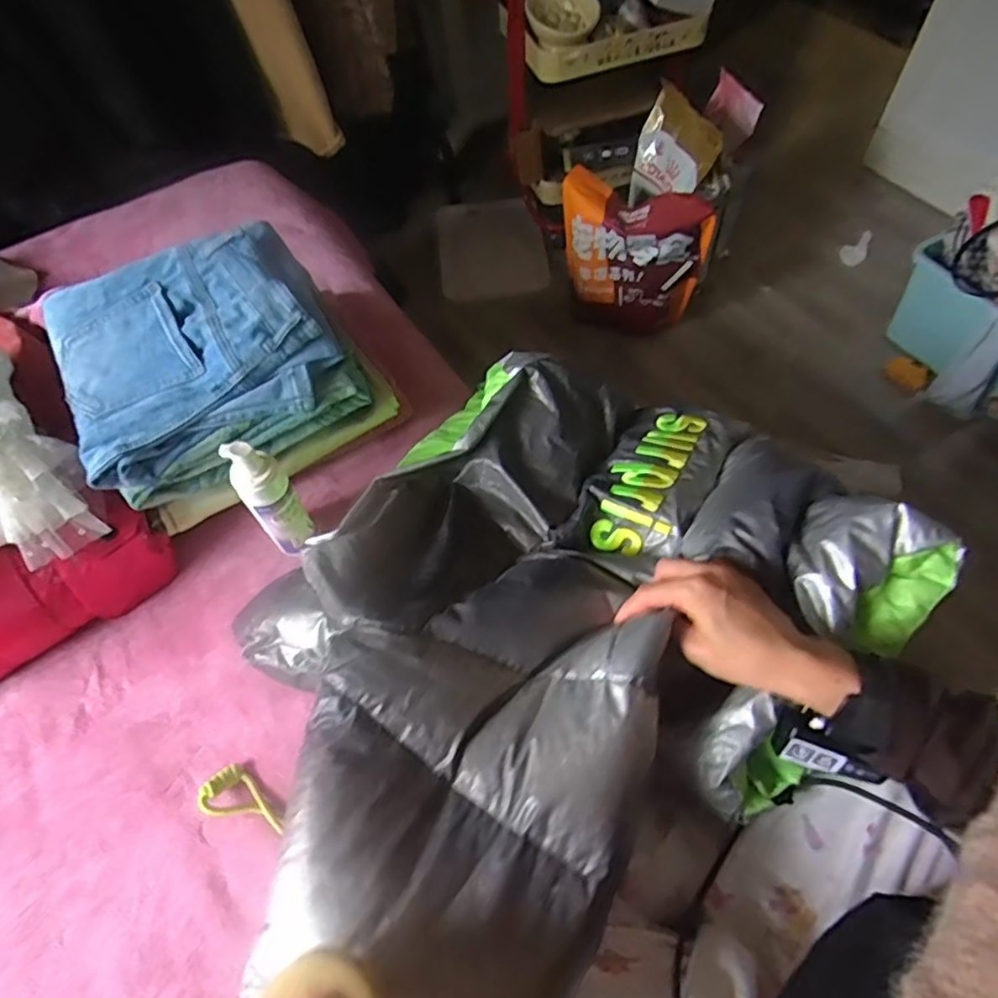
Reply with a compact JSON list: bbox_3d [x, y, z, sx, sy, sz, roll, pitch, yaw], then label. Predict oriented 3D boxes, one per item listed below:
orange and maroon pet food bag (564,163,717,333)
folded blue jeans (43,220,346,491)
[{"bbox_3d":[0.273,-0.514,1.341,0.309,0.277,0.102,22,63,15],"label":"orange and maroon pet food bag"},{"bbox_3d":[-0.311,-0.155,0.651,0.268,0.089,0.221,-24,61,-10],"label":"folded blue jeans"}]

